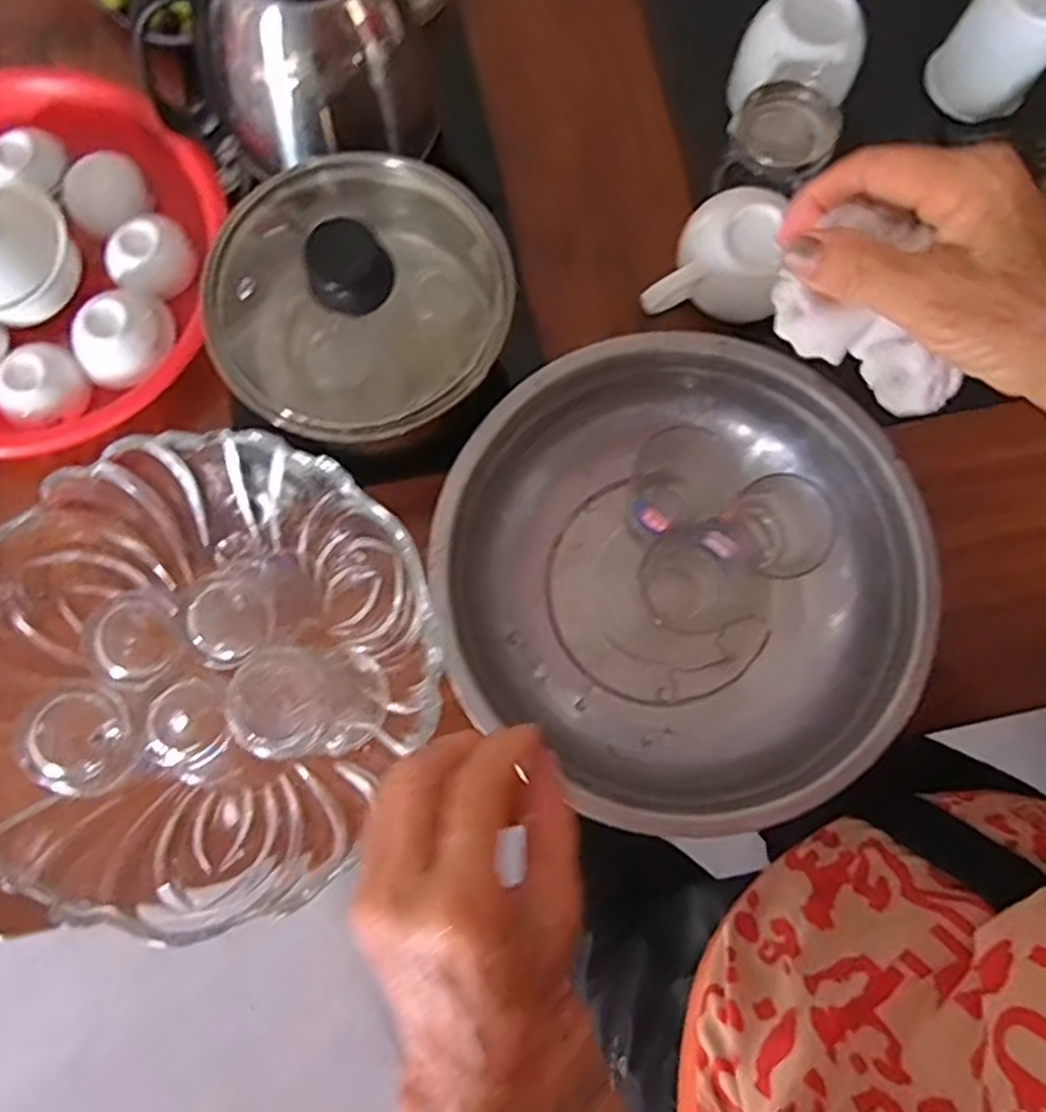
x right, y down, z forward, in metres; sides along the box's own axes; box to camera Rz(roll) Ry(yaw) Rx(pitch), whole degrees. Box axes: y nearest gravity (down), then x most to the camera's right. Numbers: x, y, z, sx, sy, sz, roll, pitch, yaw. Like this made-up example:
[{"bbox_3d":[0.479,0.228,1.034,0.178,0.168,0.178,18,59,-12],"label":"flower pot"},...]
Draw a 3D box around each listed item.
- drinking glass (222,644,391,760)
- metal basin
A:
[{"bbox_3d":[-0.099,0.069,0.373,0.053,0.090,0.048,-12,80,-3],"label":"drinking glass"},{"bbox_3d":[0.084,0.015,0.445,0.250,0.078,0.242,0,79,-1],"label":"metal basin"}]

